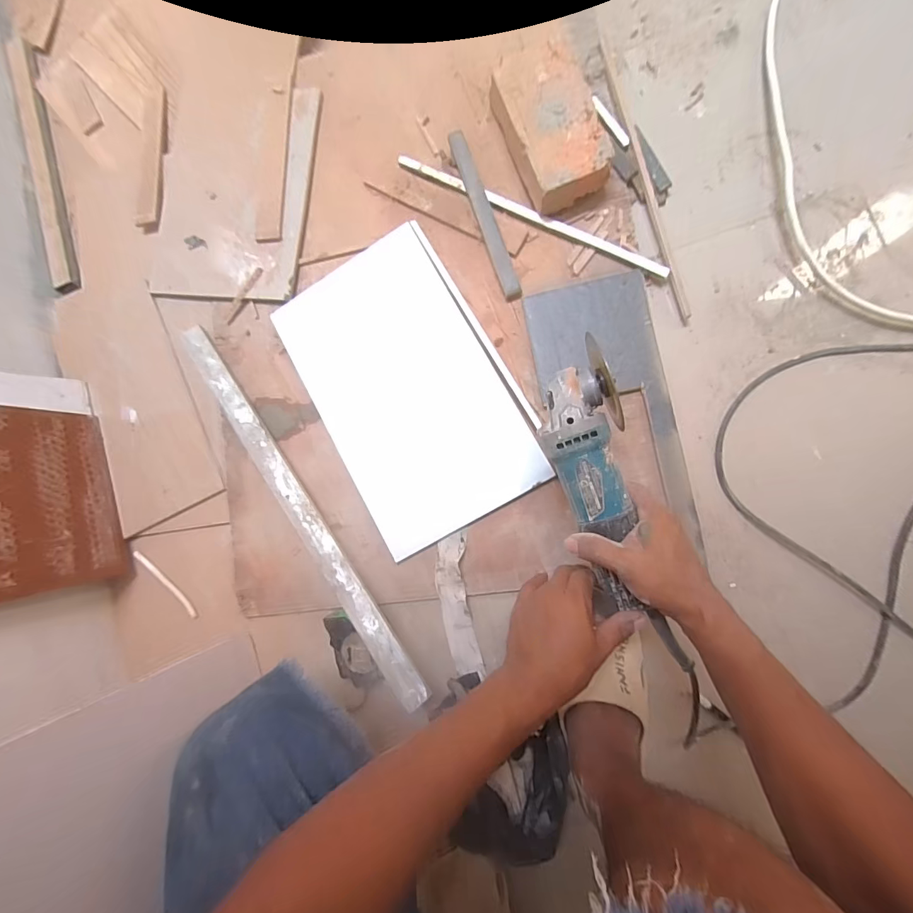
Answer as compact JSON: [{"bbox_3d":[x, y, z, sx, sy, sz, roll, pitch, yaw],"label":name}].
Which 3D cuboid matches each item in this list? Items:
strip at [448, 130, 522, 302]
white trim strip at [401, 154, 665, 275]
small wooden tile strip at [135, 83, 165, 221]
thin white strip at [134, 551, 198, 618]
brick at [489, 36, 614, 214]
[{"bbox_3d":[0.038,-0.322,0.573,0.024,0.018,0.240,-20,85,7],"label":"strip"},{"bbox_3d":[0.094,-0.323,0.568,0.390,0.008,0.016,28,92,9],"label":"white trim strip"},{"bbox_3d":[-0.488,-0.493,0.687,0.041,0.005,0.258,-5,80,7],"label":"small wooden tile strip"},{"bbox_3d":[-0.434,0.189,0.640,0.138,0.011,0.017,44,94,8],"label":"thin white strip"},{"bbox_3d":[0.117,-0.415,0.544,0.108,0.052,0.195,-19,85,8],"label":"brick"}]

